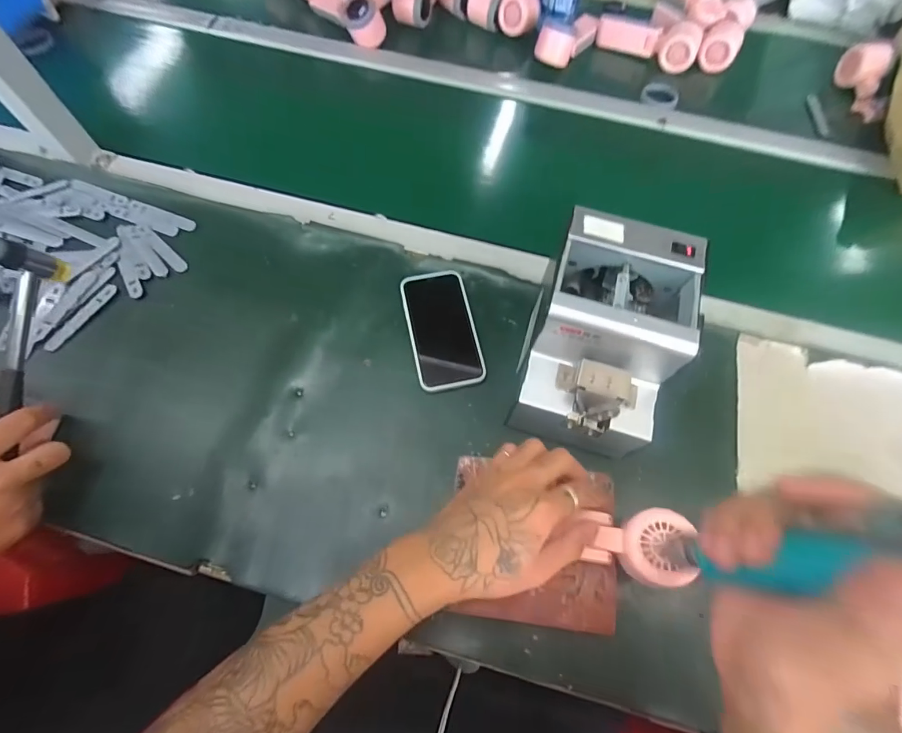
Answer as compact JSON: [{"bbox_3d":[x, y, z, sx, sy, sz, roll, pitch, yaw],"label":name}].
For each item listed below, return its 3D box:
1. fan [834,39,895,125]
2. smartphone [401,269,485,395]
[{"bbox_3d":[0.683,-0.461,0.710,0.047,0.059,0.136,0,87,-3],"label":"fan"},{"bbox_3d":[-0.011,-0.045,0.497,0.073,0.007,0.148,-11,66,-7],"label":"smartphone"}]

